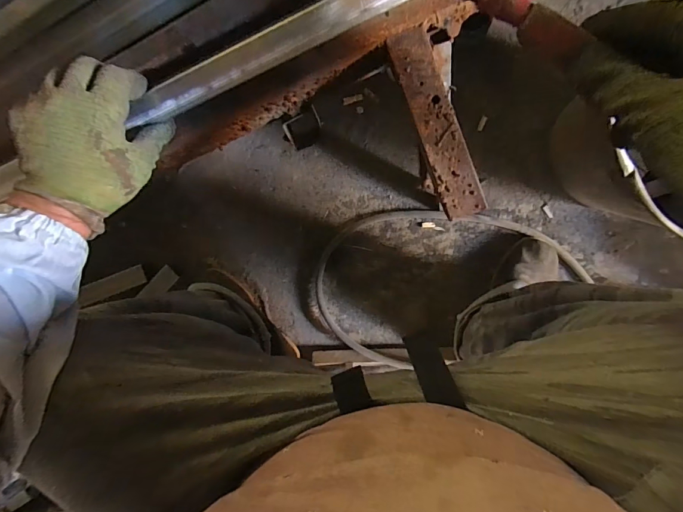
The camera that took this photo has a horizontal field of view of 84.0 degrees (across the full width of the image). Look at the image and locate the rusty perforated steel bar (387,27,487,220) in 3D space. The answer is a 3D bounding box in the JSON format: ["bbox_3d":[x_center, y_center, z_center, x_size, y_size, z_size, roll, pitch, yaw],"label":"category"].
[{"bbox_3d":[0.095,-0.128,0.375,0.040,0.008,0.183,-19,93,9],"label":"rusty perforated steel bar"}]

